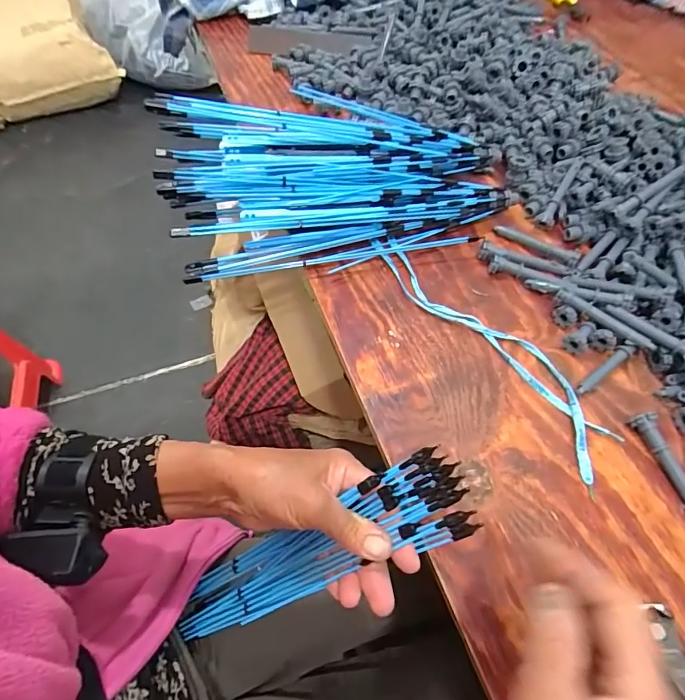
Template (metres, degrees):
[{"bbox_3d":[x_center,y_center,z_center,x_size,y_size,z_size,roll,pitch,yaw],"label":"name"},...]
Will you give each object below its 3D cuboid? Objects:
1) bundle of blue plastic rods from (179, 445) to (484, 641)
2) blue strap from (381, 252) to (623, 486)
[{"bbox_3d":[-0.036,0.165,0.364,0.058,0.297,0.065,20,45,-44],"label":"bundle of blue plastic rods"},{"bbox_3d":[0.142,-0.009,0.420,0.061,0.008,0.275,-29,63,-19],"label":"blue strap"}]

